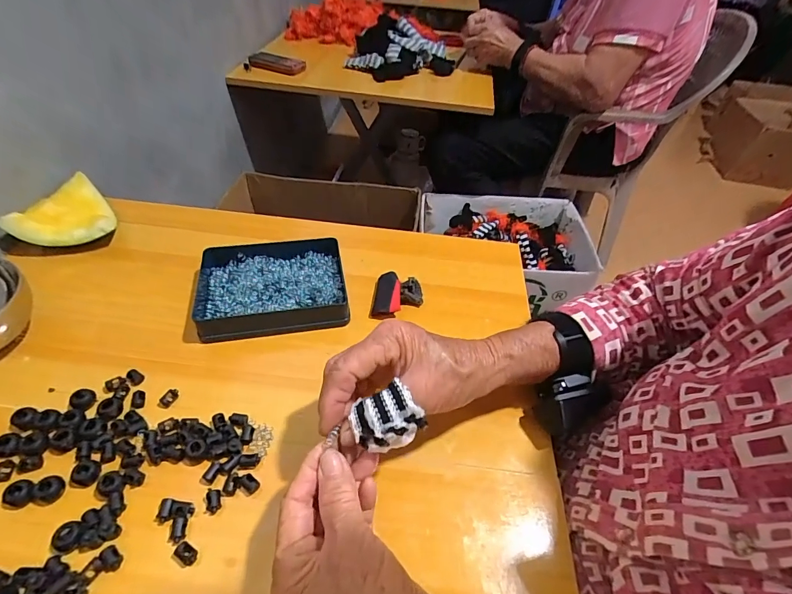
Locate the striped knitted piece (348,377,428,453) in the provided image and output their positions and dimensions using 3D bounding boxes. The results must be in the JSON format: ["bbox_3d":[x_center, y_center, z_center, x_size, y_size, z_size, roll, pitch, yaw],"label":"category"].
[{"bbox_3d":[-0.007,0.080,0.262,0.044,0.022,0.034,-15,50,-18],"label":"striped knitted piece"}]

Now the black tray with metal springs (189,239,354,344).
[{"bbox_3d":[-0.132,-0.011,0.423,0.151,0.030,0.111,-6,48,-11],"label":"black tray with metal springs"}]

